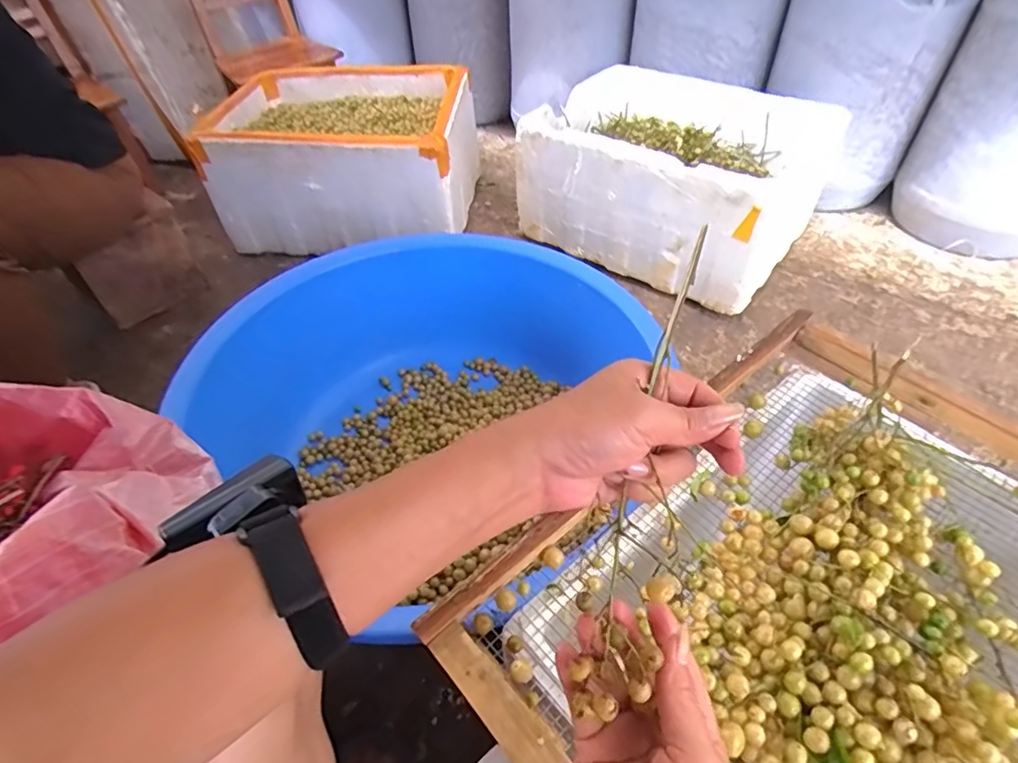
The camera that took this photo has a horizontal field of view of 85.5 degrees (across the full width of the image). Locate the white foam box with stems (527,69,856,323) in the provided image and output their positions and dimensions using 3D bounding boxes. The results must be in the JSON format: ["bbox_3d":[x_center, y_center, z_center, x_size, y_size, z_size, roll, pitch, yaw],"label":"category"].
[{"bbox_3d":[0.371,-0.459,1.244,0.564,0.289,0.439,25,52,24],"label":"white foam box with stems"}]

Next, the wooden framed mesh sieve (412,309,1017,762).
[{"bbox_3d":[0.299,0.192,0.451,0.565,0.067,0.487,-33,53,-27],"label":"wooden framed mesh sieve"}]

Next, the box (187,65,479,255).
[{"bbox_3d":[-0.374,-0.522,1.312,0.583,0.316,0.426,-1,46,1],"label":"box"}]

